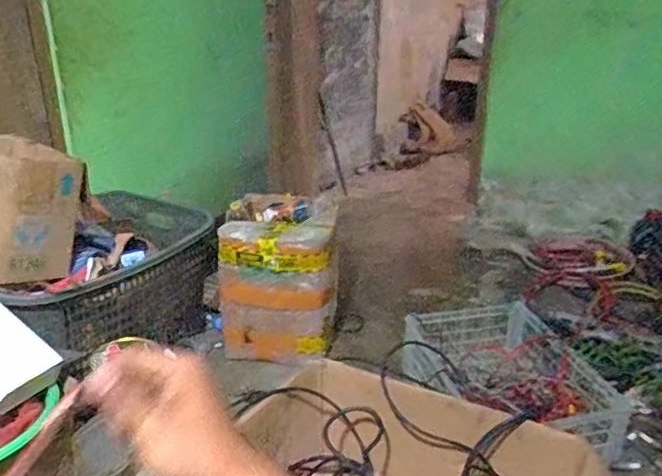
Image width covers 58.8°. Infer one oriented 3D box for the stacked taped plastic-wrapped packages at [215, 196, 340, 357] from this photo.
[{"bbox_3d":[-0.124,0.091,1.398,0.257,0.341,0.252,1,23,3],"label":"stacked taped plastic-wrapped packages"}]

